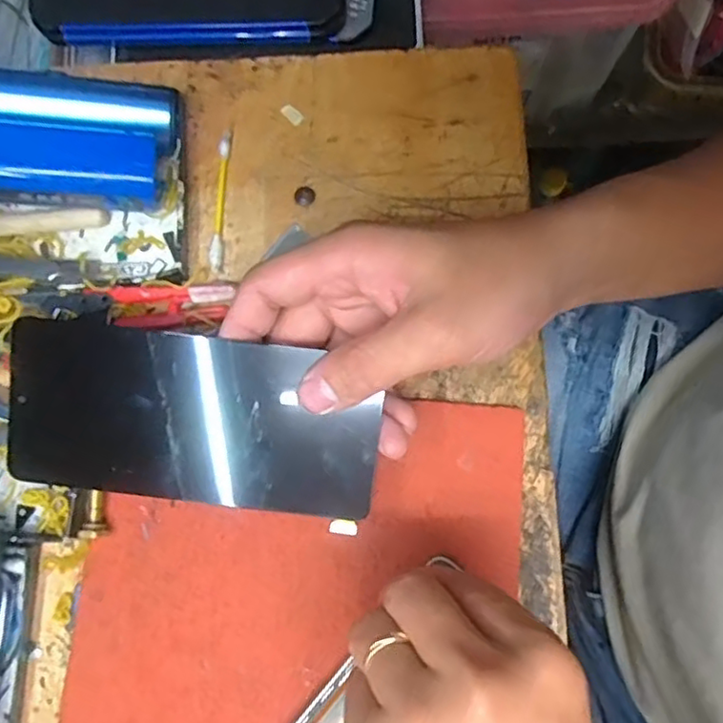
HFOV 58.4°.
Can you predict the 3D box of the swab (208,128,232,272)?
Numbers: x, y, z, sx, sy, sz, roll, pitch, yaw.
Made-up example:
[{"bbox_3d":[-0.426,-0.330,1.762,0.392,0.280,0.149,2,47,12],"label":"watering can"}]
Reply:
[{"bbox_3d":[-0.073,-0.083,0.334,0.007,0.005,0.075,2,79,2],"label":"swab"}]

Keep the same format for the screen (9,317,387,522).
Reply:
[{"bbox_3d":[-0.070,0.025,0.274,0.153,0.008,0.070,9,92,1],"label":"screen"}]

